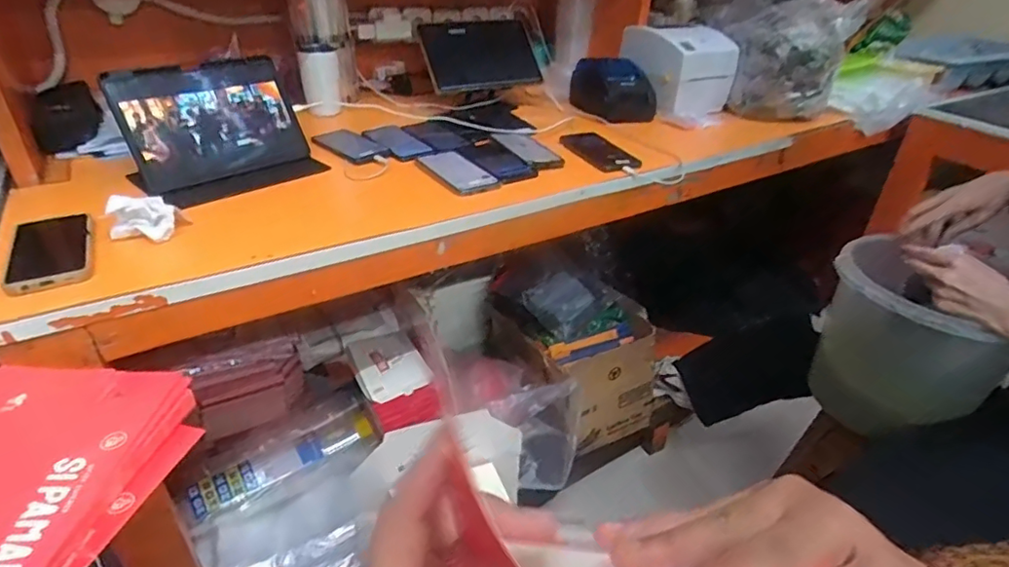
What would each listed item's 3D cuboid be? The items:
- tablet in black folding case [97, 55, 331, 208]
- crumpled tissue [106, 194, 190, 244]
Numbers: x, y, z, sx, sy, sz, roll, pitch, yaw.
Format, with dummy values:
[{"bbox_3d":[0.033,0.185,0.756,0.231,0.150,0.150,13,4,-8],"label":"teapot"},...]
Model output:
[{"bbox_3d":[-0.451,-0.242,0.887,0.262,0.170,0.137,-27,43,-37],"label":"tablet in black folding case"},{"bbox_3d":[-0.448,-0.085,0.701,0.085,0.051,0.052,-21,39,-28],"label":"crumpled tissue"}]

